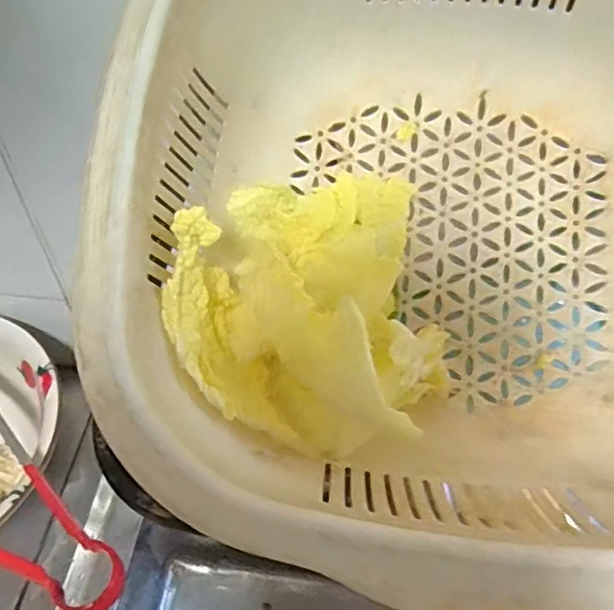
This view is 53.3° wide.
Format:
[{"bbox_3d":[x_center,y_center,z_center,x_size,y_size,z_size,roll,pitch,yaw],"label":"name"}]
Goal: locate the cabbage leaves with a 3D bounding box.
[{"bbox_3d":[-0.001,-0.008,0.245,0.099,0.064,0.112,-1,54,-5],"label":"cabbage leaves"}]

